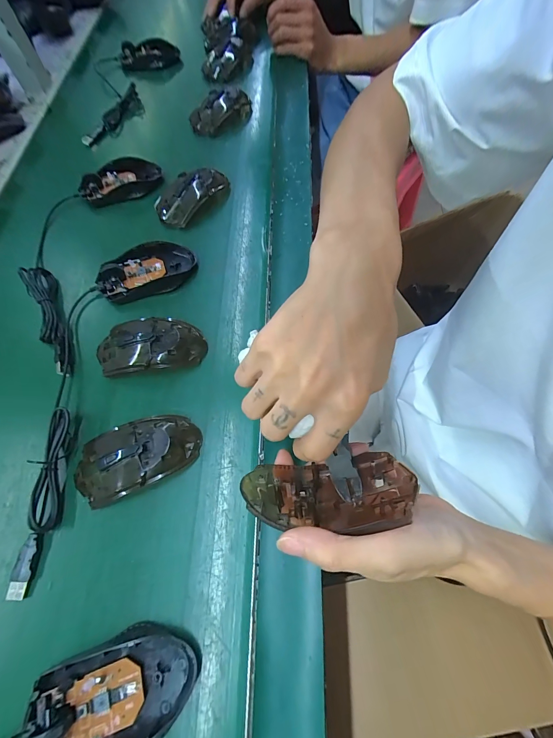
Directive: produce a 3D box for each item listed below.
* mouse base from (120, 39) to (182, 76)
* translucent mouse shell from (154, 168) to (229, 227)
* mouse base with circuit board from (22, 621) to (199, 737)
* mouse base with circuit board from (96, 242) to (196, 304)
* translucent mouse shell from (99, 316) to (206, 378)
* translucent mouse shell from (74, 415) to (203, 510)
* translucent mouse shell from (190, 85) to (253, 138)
[{"bbox_3d":[-0.237,-0.583,0.576,0.109,0.027,0.056,-19,67,-6],"label":"mouse base"},{"bbox_3d":[-0.113,-0.233,0.409,0.053,0.033,0.099,39,73,17],"label":"translucent mouse shell"},{"bbox_3d":[-0.113,0.224,0.210,0.110,0.029,0.064,-24,67,-8],"label":"mouse base with circuit board"},{"bbox_3d":[-0.154,-0.117,0.367,0.114,0.025,0.063,-16,66,-5],"label":"mouse base with circuit board"},{"bbox_3d":[-0.131,-0.025,0.318,0.110,0.030,0.057,-3,66,1],"label":"translucent mouse shell"},{"bbox_3d":[-0.124,0.077,0.274,0.109,0.031,0.059,-19,67,-6],"label":"translucent mouse shell"},{"bbox_3d":[-0.084,-0.413,0.490,0.061,0.033,0.105,34,72,16],"label":"translucent mouse shell"}]

